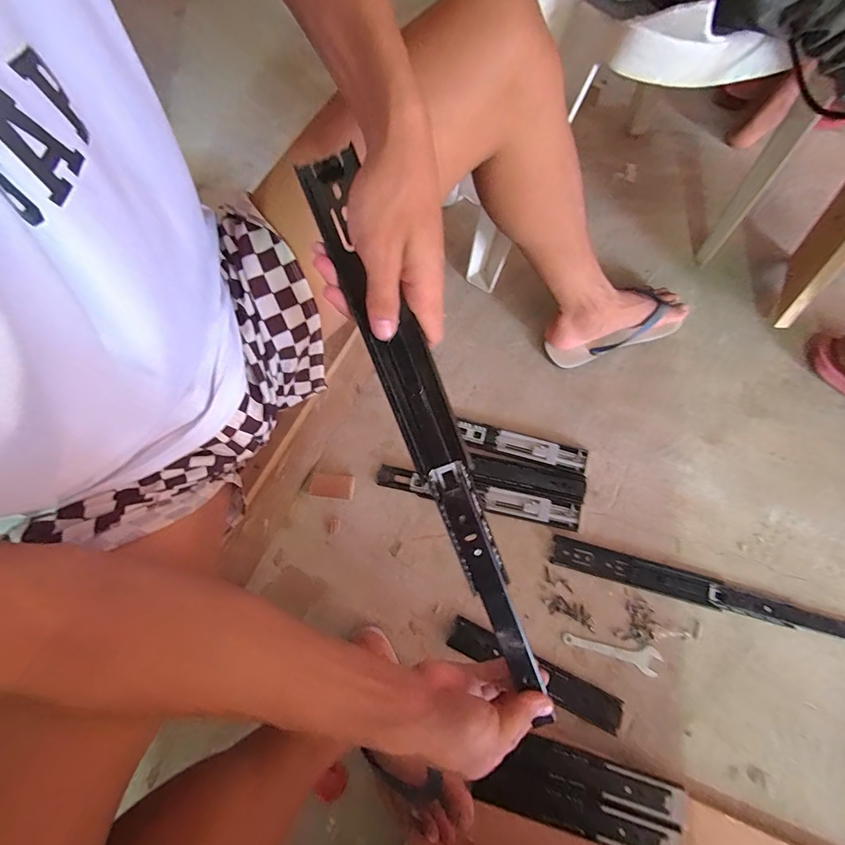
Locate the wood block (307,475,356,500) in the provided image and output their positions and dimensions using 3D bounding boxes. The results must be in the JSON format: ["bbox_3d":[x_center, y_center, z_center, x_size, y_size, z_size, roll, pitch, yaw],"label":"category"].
[{"bbox_3d":[-0.144,0.105,0.665,0.070,0.025,0.034,3,73,2],"label":"wood block"}]

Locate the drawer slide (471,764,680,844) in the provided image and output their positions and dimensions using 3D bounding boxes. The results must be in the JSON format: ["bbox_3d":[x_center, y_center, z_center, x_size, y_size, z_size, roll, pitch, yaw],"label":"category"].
[{"bbox_3d":[0.189,0.486,0.515,0.247,0.009,0.044,16,74,6],"label":"drawer slide"}]

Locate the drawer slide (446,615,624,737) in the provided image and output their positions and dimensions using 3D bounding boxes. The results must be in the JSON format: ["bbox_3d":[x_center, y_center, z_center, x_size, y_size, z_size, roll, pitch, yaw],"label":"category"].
[{"bbox_3d":[0.154,0.350,0.580,0.246,0.011,0.043,25,75,8],"label":"drawer slide"}]

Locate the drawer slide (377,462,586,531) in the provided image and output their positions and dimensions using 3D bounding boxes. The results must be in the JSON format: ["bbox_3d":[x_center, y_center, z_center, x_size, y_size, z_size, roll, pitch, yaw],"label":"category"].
[{"bbox_3d":[0.086,0.112,0.656,0.317,0.008,0.050,13,73,5],"label":"drawer slide"}]

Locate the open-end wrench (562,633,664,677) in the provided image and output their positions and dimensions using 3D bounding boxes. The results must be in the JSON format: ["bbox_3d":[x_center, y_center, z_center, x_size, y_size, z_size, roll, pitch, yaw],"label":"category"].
[{"bbox_3d":[0.269,0.326,0.592,0.137,0.004,0.035,13,73,5],"label":"open-end wrench"}]

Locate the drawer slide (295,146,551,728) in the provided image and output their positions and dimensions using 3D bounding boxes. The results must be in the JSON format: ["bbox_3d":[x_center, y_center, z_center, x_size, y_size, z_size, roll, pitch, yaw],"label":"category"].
[{"bbox_3d":[0.012,0.022,0.324,0.043,0.021,0.443,-24,99,-6],"label":"drawer slide"}]

